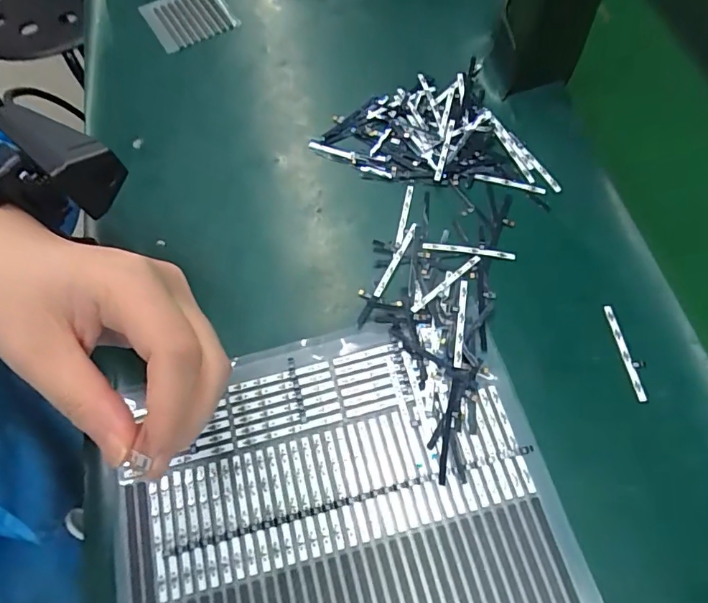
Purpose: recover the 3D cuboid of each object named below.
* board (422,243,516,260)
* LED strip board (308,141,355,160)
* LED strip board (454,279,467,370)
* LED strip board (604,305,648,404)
[{"bbox_3d":[0.075,-0.033,0.343,0.059,0.004,0.005,10,64,4],"label":"board"},{"bbox_3d":[-0.017,-0.113,0.390,0.037,0.004,0.007,18,65,9],"label":"LED strip board"},{"bbox_3d":[0.065,0.013,0.316,0.005,0.004,0.059,9,63,4],"label":"LED strip board"},{"bbox_3d":[0.163,0.030,0.309,0.011,0.006,0.060,-9,64,-5],"label":"LED strip board"}]

